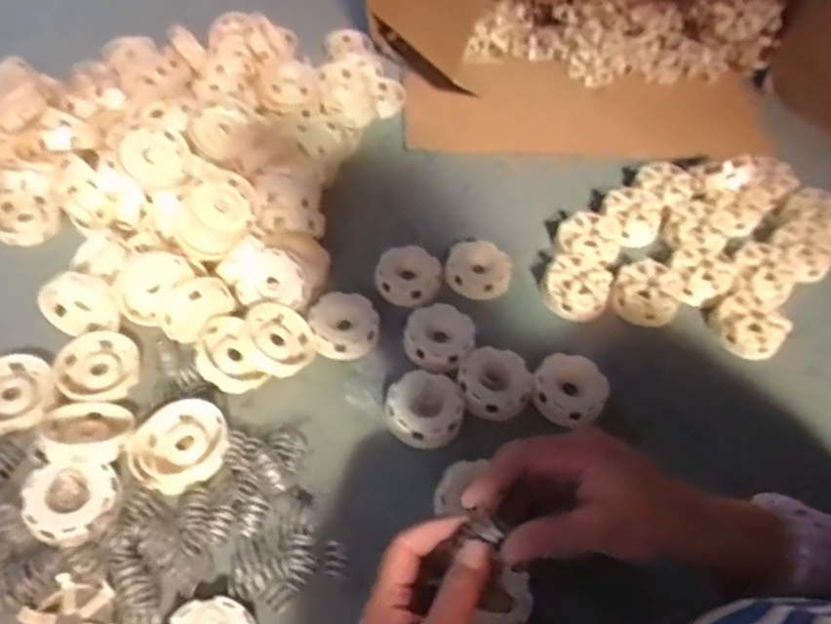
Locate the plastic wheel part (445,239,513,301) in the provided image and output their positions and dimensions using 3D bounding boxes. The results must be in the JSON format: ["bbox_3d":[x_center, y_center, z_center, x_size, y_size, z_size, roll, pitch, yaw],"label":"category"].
[{"bbox_3d":[0.065,-0.043,0.679,0.065,0.018,0.068,2,52,-3],"label":"plastic wheel part"}]

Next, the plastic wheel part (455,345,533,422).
[{"bbox_3d":[0.071,0.066,0.590,0.064,0.031,0.065,20,53,11],"label":"plastic wheel part"}]

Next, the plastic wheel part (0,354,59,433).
[{"bbox_3d":[-0.342,0.070,0.556,0.073,0.018,0.066,32,56,20],"label":"plastic wheel part"}]

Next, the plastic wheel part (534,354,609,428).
[{"bbox_3d":[0.139,0.073,0.590,0.063,0.033,0.058,2,52,-3],"label":"plastic wheel part"}]

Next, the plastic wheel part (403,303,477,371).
[{"bbox_3d":[0.022,0.026,0.616,0.065,0.025,0.061,2,52,-3],"label":"plastic wheel part"}]

